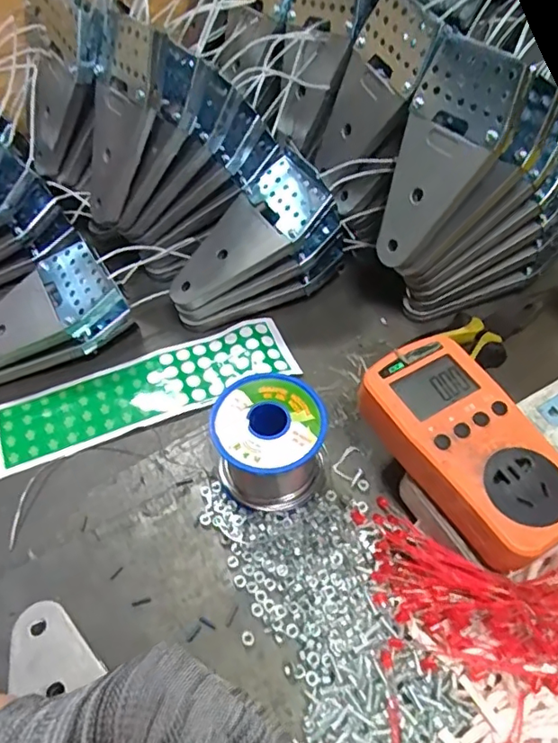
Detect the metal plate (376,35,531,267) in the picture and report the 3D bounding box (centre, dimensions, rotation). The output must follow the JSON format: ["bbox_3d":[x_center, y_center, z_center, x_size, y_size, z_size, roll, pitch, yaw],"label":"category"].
[{"bbox_3d":[0.100,-0.134,0.356,0.008,0.135,0.067,-8,46,-39],"label":"metal plate"}]

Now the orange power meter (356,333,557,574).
[{"bbox_3d":[0.101,0.041,0.302,0.075,0.030,0.126,-24,56,-16],"label":"orange power meter"}]

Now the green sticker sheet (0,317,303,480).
[{"bbox_3d":[-0.097,0.013,0.401,0.219,0.006,0.059,-20,56,-13],"label":"green sticker sheet"}]

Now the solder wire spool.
[{"bbox_3d":[-0.005,0.045,0.338,0.066,0.060,0.063,-16,54,-8],"label":"solder wire spool"}]

